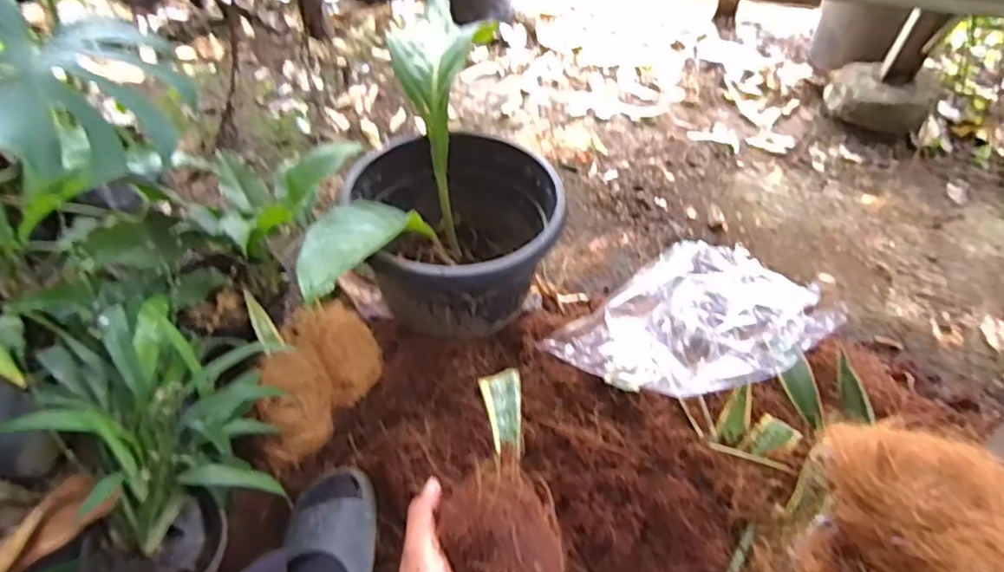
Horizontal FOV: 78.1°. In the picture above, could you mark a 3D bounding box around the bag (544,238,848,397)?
[{"bbox_3d":[0.334,0.048,1.000,0.424,0.090,0.301,-33,57,-27],"label":"bag"}]

